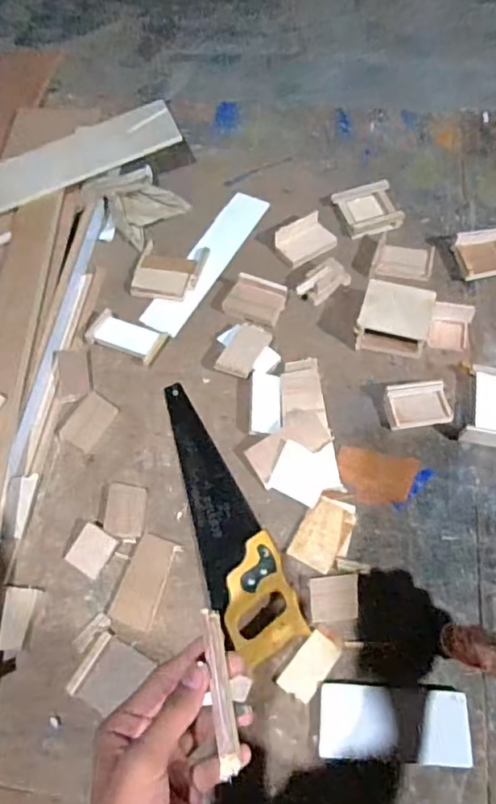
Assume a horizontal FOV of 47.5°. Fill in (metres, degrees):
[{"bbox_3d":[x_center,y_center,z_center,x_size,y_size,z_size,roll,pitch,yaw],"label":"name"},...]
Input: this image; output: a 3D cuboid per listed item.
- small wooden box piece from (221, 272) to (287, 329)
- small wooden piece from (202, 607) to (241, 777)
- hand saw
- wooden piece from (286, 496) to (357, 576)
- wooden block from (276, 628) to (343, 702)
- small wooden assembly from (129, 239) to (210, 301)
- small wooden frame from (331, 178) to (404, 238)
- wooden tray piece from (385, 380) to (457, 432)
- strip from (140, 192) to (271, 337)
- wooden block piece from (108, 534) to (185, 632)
[{"bbox_3d":[0.014,-0.168,0.923,0.091,0.029,0.071,20,65,11],"label":"small wooden box piece"},{"bbox_3d":[-0.017,0.178,0.352,0.012,0.012,0.094,-10,57,-4],"label":"small wooden piece"},{"bbox_3d":[-0.041,0.141,0.778,0.099,0.022,0.401,-19,65,-8],"label":"hand saw"},{"bbox_3d":[0.106,0.178,0.760,0.066,0.008,0.095,31,68,15],"label":"wooden piece"},{"bbox_3d":[0.076,0.321,0.685,0.041,0.006,0.080,36,69,17],"label":"wooden block"},{"bbox_3d":[-0.134,-0.231,0.964,0.112,0.026,0.116,8,64,5],"label":"small wooden assembly"},{"bbox_3d":[0.219,-0.347,1.018,0.106,0.018,0.119,-16,64,-7],"label":"small wooden frame"},{"bbox_3d":[0.249,0.004,0.824,0.091,0.013,0.062,-8,85,0],"label":"wooden tray piece"},{"bbox_3d":[-0.070,-0.250,0.991,0.072,0.012,0.326,27,67,14],"label":"strip"},{"bbox_3d":[-0.137,0.238,0.748,0.058,0.007,0.116,17,65,9],"label":"wooden block piece"}]

